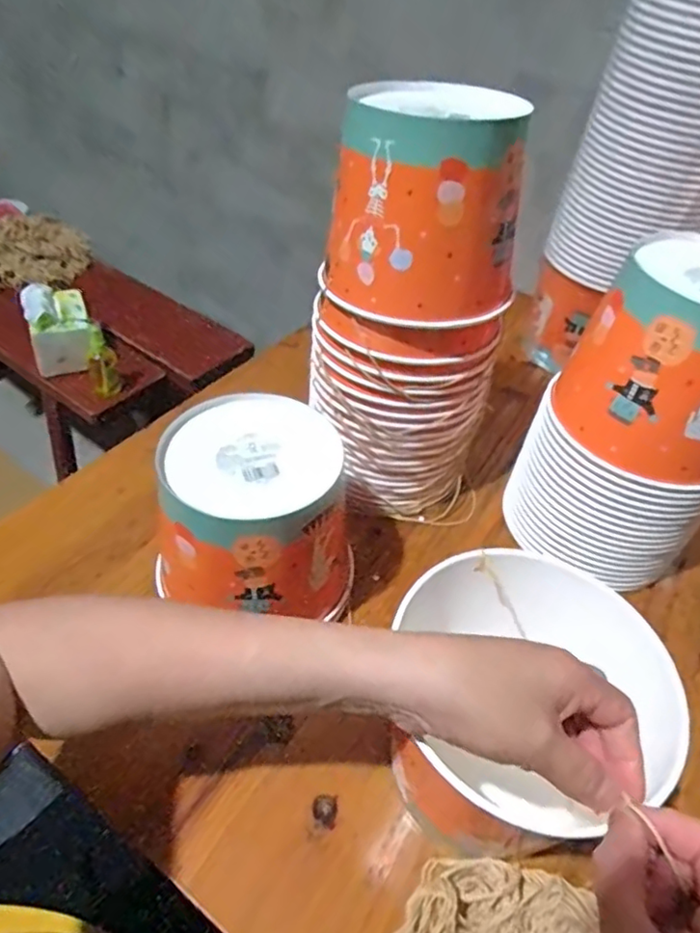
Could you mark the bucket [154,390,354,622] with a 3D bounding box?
[{"bbox_3d":[-0.068,0.048,0.463,0.137,0.149,0.141,4,45,-4],"label":"bucket"}]

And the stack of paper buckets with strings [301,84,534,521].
[{"bbox_3d":[0.045,-0.115,0.501,0.127,0.331,0.138,-24,51,-27],"label":"stack of paper buckets with strings"}]

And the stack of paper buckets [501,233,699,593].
[{"bbox_3d":[0.244,-0.034,0.505,0.159,0.267,0.139,24,47,19],"label":"stack of paper buckets"}]

